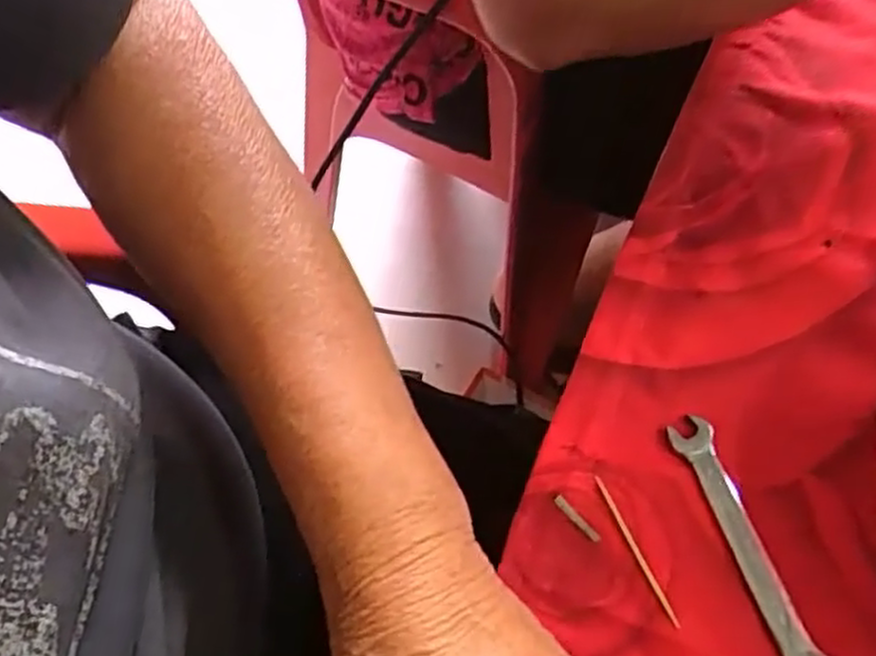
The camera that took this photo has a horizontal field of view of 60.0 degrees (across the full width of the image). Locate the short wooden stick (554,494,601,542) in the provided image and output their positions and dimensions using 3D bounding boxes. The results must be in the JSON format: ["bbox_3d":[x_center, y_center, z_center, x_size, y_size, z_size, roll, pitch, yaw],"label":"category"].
[{"bbox_3d":[0.056,0.075,0.301,0.005,0.004,0.023,-38,67,-18],"label":"short wooden stick"}]

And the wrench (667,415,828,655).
[{"bbox_3d":[0.122,0.088,0.295,0.021,0.004,0.115,-17,62,-8],"label":"wrench"}]

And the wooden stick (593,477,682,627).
[{"bbox_3d":[0.077,0.086,0.295,0.004,0.004,0.062,-21,63,-10],"label":"wooden stick"}]

